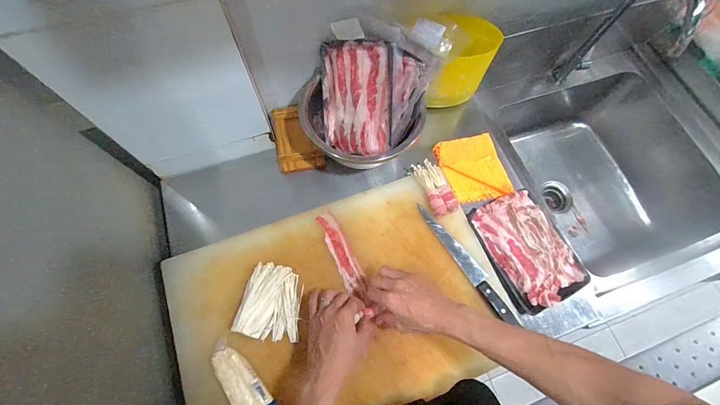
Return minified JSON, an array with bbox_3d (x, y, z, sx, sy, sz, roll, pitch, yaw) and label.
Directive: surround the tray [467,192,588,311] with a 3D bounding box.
[{"bbox_3d":[0.336,0.092,0.642,0.155,0.029,0.224,-23,71,-11],"label":"tray"}]

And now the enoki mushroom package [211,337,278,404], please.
[{"bbox_3d":[-0.183,0.306,0.520,0.055,0.035,0.184,-38,74,-16],"label":"enoki mushroom package"}]

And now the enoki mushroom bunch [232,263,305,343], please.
[{"bbox_3d":[-0.156,0.175,0.566,0.102,0.037,0.124,8,68,1],"label":"enoki mushroom bunch"}]

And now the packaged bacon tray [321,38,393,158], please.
[{"bbox_3d":[-0.012,-0.205,0.642,0.156,0.212,0.024,11,26,25],"label":"packaged bacon tray"}]

